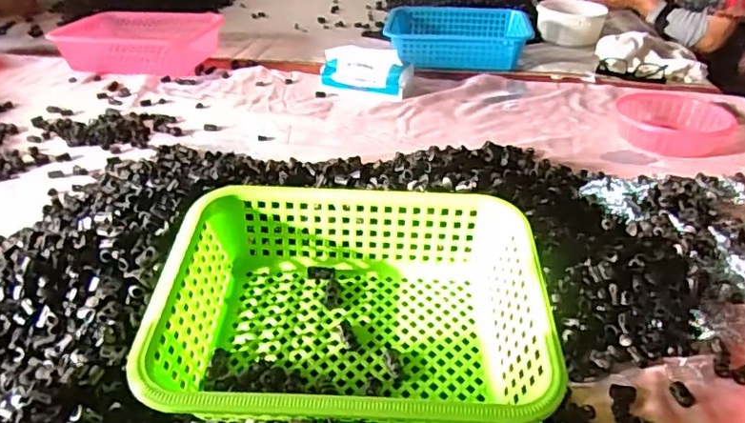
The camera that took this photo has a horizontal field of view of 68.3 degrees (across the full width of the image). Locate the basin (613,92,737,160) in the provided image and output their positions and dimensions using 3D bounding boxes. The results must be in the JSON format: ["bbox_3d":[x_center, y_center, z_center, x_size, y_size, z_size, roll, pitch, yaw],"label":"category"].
[{"bbox_3d":[0.481,-0.143,0.887,0.170,0.046,0.160,14,37,21],"label":"basin"}]

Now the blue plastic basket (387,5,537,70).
[{"bbox_3d":[0.185,-0.382,1.207,0.307,0.076,0.207,3,34,6],"label":"blue plastic basket"}]

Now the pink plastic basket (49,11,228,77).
[{"bbox_3d":[-0.495,-0.362,1.177,0.314,0.084,0.141,1,34,2],"label":"pink plastic basket"}]

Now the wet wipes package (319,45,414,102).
[{"bbox_3d":[-0.013,-0.257,1.022,0.166,0.075,0.081,13,36,19],"label":"wet wipes package"}]

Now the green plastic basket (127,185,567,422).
[{"bbox_3d":[-0.015,0.078,0.456,0.298,0.091,0.206,0,34,1],"label":"green plastic basket"}]

